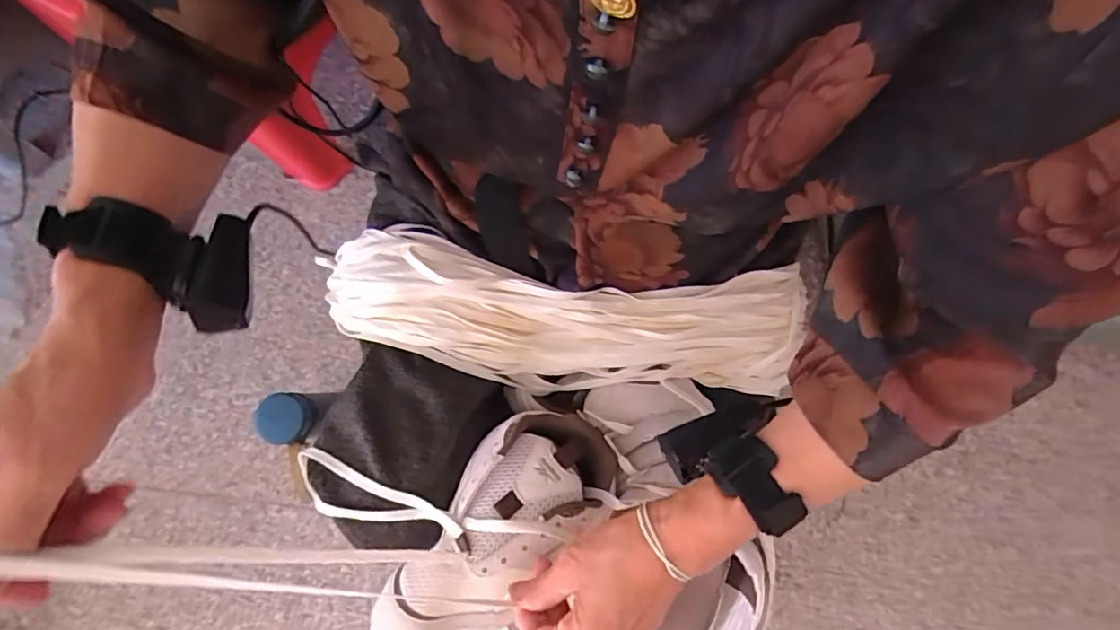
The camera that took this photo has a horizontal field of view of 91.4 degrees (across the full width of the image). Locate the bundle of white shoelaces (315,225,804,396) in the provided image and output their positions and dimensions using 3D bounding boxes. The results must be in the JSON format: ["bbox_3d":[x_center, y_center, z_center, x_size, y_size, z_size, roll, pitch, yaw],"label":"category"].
[{"bbox_3d":[0.006,0.000,0.476,0.416,0.097,0.115,4,82,0],"label":"bundle of white shoelaces"}]

